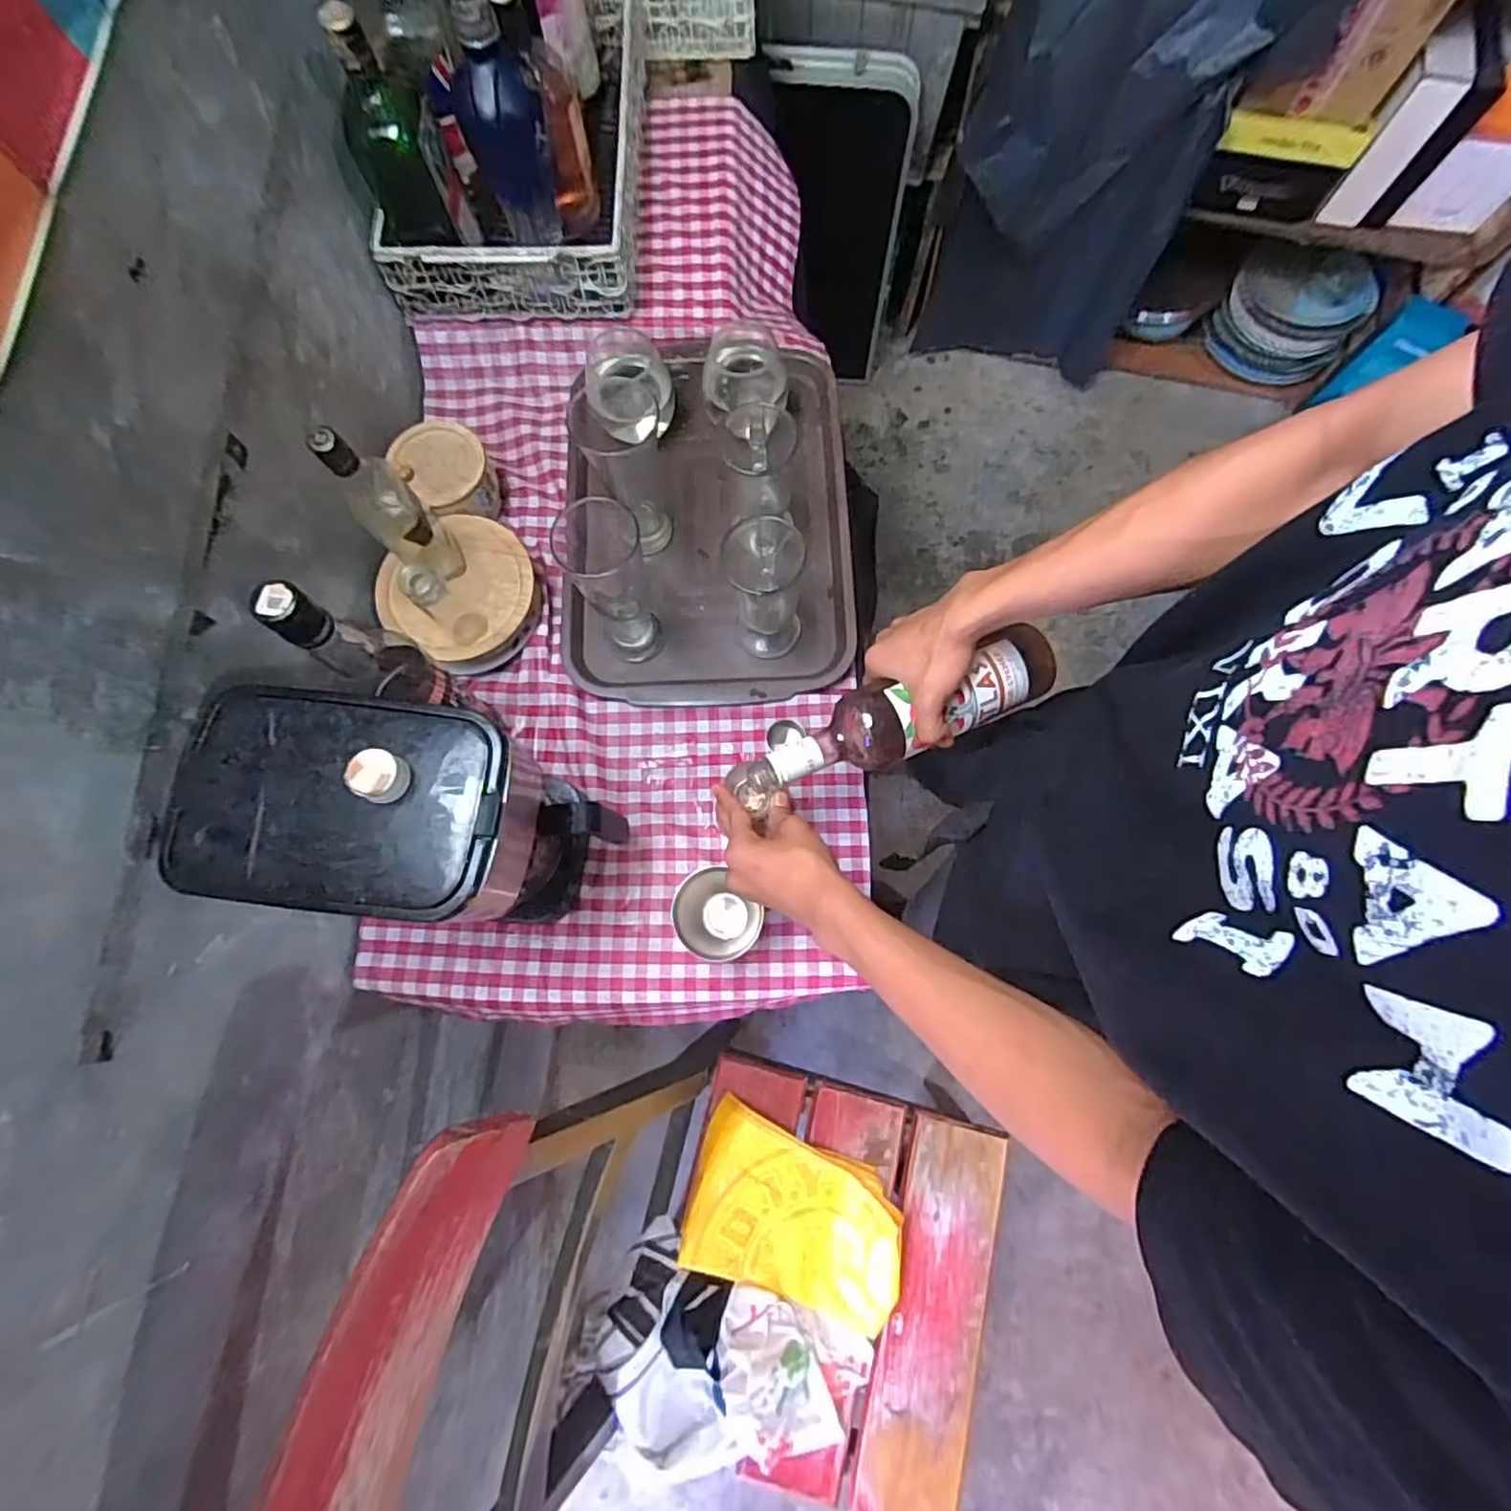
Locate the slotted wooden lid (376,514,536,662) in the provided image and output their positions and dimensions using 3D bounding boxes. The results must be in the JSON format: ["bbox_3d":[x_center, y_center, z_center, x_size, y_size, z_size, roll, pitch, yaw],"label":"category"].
[{"bbox_3d":[-0.293,-0.165,0.667,0.131,0.026,0.141,0,81,-2],"label":"slotted wooden lid"}]

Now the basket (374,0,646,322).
[{"bbox_3d":[-0.252,-0.680,0.753,0.249,0.088,0.418,2,75,1],"label":"basket"}]

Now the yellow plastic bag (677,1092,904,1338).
[{"bbox_3d":[0.050,0.536,0.776,0.261,0.049,0.171,21,76,6],"label":"yellow plastic bag"}]

